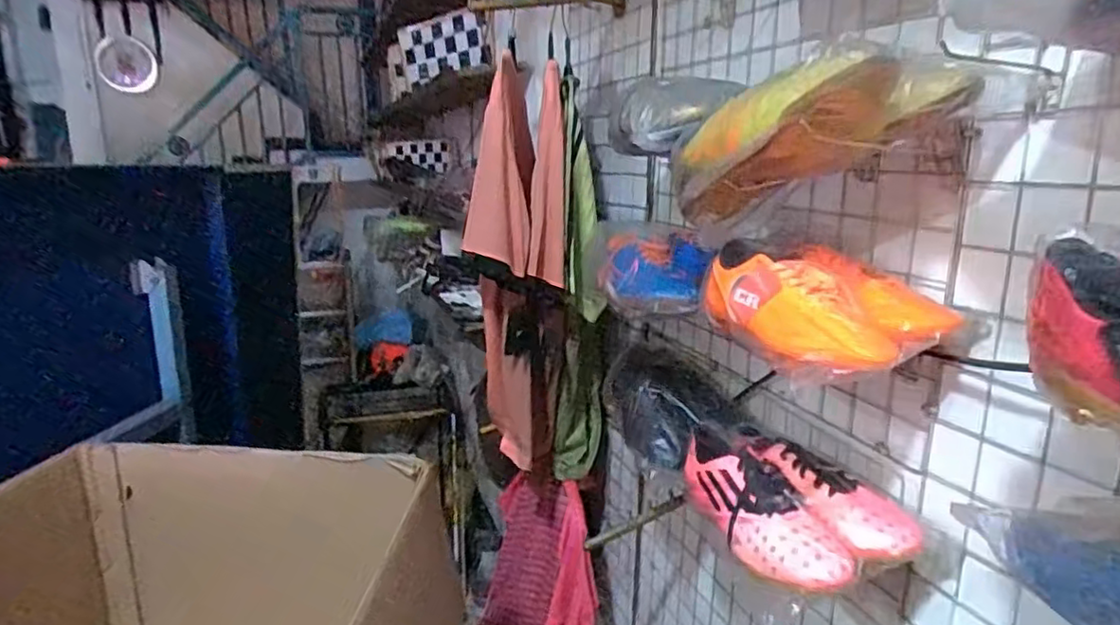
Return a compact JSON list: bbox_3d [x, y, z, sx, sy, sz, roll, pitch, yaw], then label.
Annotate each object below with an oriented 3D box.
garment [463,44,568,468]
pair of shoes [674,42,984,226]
[{"bbox_3d":[-0.068,-0.065,1.101,0.152,0.645,0.159,0,13,-1],"label":"garment"},{"bbox_3d":[0.219,-0.176,0.618,0.153,0.083,0.275,2,-19,-23],"label":"pair of shoes"}]

